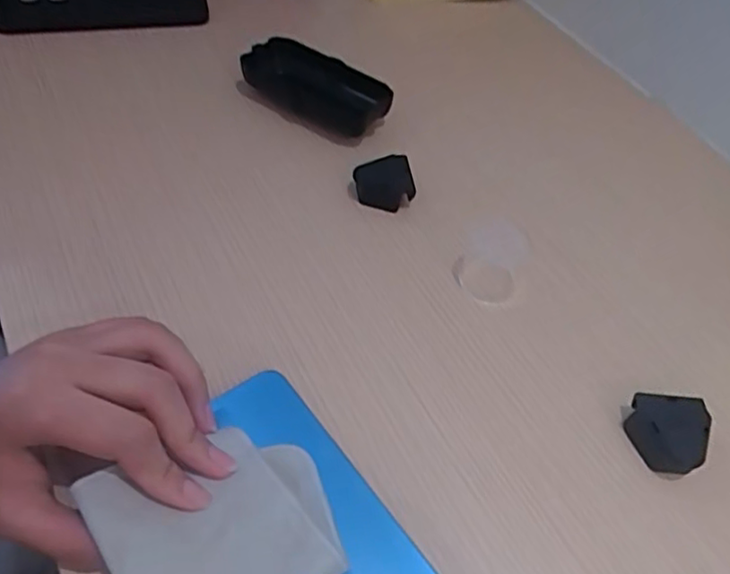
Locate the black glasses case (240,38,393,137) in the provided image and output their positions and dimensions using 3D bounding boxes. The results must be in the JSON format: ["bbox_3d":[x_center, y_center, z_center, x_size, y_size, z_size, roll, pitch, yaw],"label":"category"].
[{"bbox_3d":[-0.036,-0.148,0.461,0.108,0.032,0.040,27,55,16],"label":"black glasses case"}]

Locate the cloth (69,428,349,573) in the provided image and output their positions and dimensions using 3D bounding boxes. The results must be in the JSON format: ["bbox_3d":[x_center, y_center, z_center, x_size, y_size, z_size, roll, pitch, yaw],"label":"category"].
[{"bbox_3d":[-0.057,0.097,0.252,0.086,0.023,0.080,-26,59,-23],"label":"cloth"}]

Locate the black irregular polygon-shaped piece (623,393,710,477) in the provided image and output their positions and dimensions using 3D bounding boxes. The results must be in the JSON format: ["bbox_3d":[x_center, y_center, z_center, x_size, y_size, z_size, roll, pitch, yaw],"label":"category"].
[{"bbox_3d":[0.152,0.073,0.309,0.036,0.022,0.036,8,52,2],"label":"black irregular polygon-shaped piece"}]

